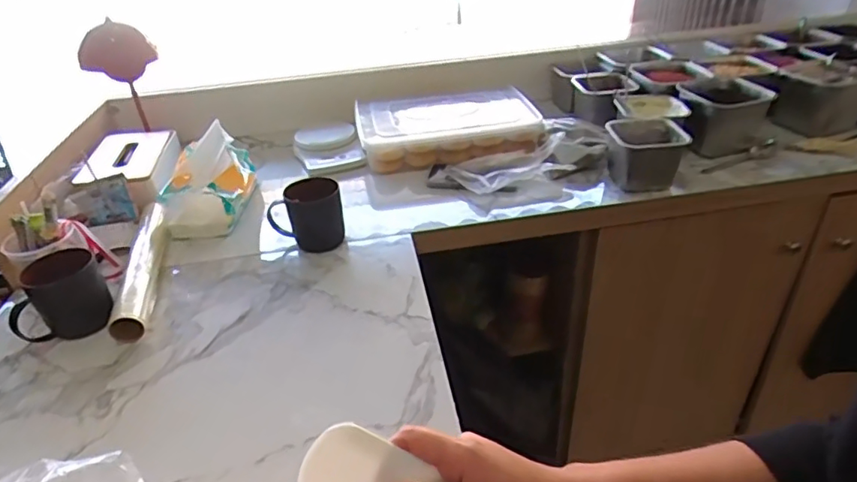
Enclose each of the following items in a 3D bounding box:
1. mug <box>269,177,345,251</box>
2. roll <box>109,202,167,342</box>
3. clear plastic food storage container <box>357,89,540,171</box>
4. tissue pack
[{"bbox_3d":[-0.199,-0.043,0.865,0.116,0.102,0.085,-12,34,-12],"label":"mug"},{"bbox_3d":[-0.433,0.038,0.814,0.050,0.050,0.308,-11,34,-12],"label":"roll"},{"bbox_3d":[0.039,-0.238,1.152,0.373,0.090,0.274,-8,34,-7],"label":"clear plastic food storage container"},{"bbox_3d":[-0.384,-0.106,0.946,0.124,0.133,0.188,-5,33,-1],"label":"tissue pack"}]

